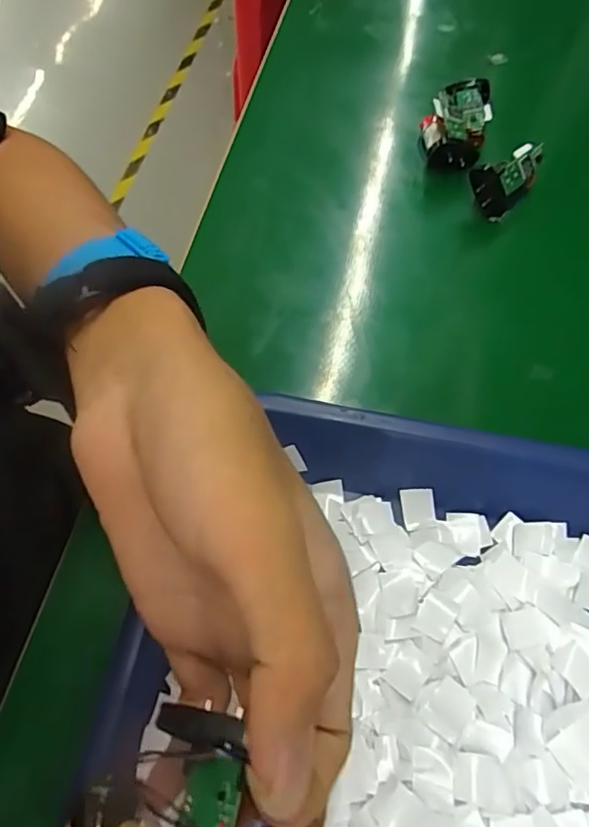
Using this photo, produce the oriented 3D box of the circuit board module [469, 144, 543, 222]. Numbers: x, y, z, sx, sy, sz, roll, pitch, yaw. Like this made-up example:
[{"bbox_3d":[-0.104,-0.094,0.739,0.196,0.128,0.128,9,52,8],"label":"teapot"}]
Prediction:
[{"bbox_3d":[0.133,-0.149,0.364,0.028,0.036,0.039,34,69,19],"label":"circuit board module"}]

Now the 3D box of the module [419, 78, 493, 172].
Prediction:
[{"bbox_3d":[0.109,-0.196,0.392,0.042,0.033,0.067,11,63,9],"label":"module"}]

